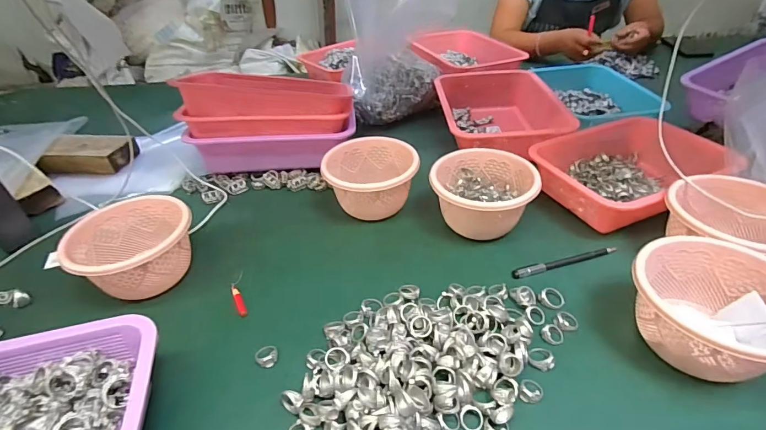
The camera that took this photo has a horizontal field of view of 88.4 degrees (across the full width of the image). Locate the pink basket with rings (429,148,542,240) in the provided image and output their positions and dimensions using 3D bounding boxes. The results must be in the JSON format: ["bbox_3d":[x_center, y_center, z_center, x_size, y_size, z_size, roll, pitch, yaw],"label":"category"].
[{"bbox_3d":[0.144,-0.031,0.583,0.146,0.076,0.136,-1,39,4],"label":"pink basket with rings"}]

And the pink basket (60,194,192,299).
[{"bbox_3d":[-0.328,0.049,0.529,0.137,0.081,0.143,23,46,29],"label":"pink basket"}]

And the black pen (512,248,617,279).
[{"bbox_3d":[0.243,0.062,0.528,0.150,0.008,0.013,-13,40,-10],"label":"black pen"}]

